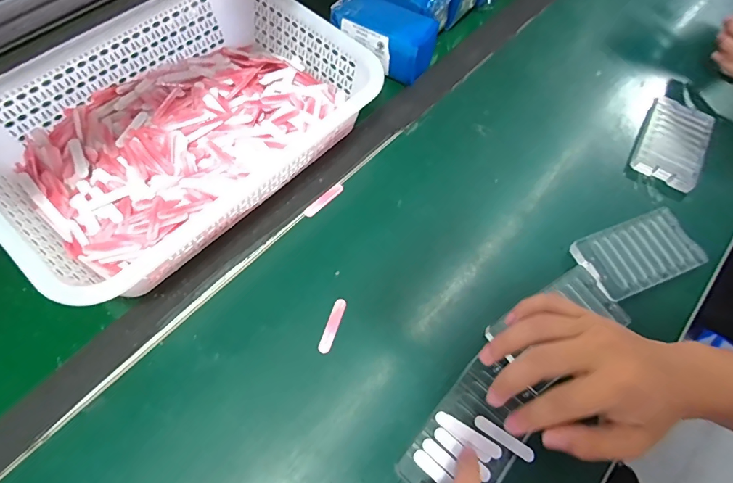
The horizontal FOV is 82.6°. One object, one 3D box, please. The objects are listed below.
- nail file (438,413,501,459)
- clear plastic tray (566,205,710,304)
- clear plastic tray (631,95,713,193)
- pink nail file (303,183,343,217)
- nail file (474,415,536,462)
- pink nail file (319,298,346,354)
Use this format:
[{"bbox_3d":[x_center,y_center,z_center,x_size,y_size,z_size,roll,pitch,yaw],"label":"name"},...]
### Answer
[{"bbox_3d":[0.083,0.156,0.335,0.053,0.005,0.010,30,65,12],"label":"nail file"},{"bbox_3d":[0.277,0.011,0.423,0.126,0.010,0.067,-19,65,-12],"label":"clear plastic tray"},{"bbox_3d":[0.365,-0.120,0.497,0.067,0.015,0.124,29,65,12],"label":"clear plastic tray"},{"bbox_3d":[-0.045,-0.044,0.437,0.011,0.004,0.051,39,67,16],"label":"pink nail file"},{"bbox_3d":[0.110,0.158,0.334,0.051,0.004,0.010,32,65,13],"label":"nail file"},{"bbox_3d":[-0.031,0.076,0.379,0.011,0.004,0.051,16,63,6],"label":"pink nail file"}]

